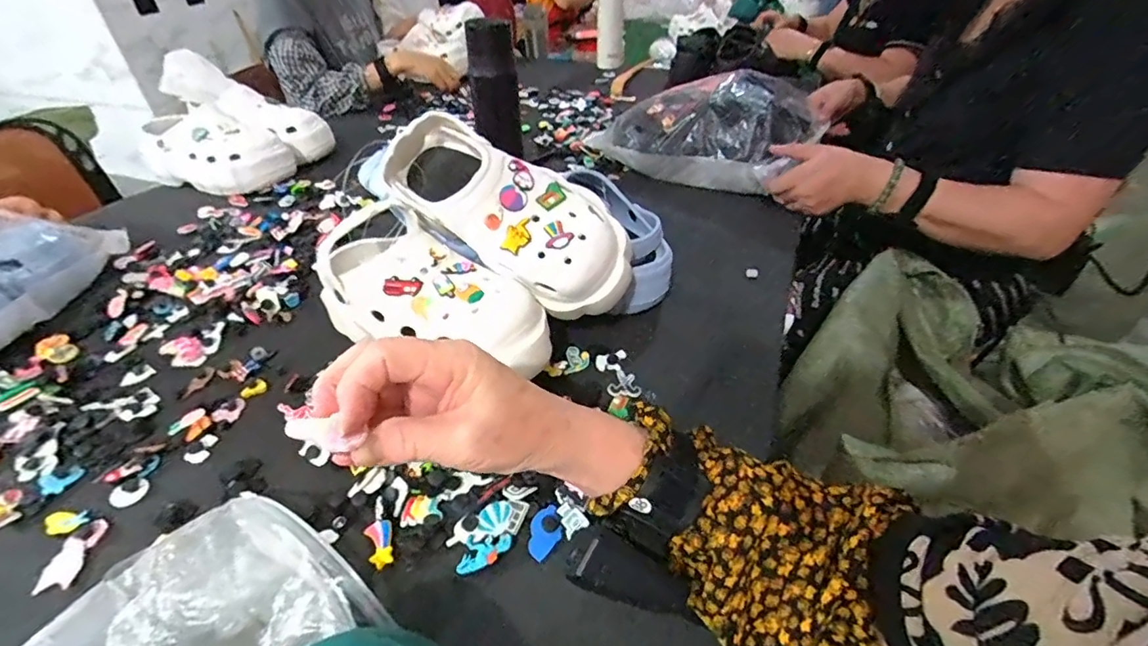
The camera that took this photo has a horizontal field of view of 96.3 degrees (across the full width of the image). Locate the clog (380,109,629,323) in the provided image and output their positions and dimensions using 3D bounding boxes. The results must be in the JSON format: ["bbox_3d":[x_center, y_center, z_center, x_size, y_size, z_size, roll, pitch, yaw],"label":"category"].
[{"bbox_3d":[-0.064,-0.105,0.484,0.263,0.084,0.106,36,49,10],"label":"clog"}]

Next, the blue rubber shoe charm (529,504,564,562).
[{"bbox_3d":[-0.021,0.149,0.367,0.023,0.011,0.033,30,49,33],"label":"blue rubber shoe charm"}]

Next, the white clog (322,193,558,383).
[{"bbox_3d":[-0.135,-0.024,0.466,0.239,0.092,0.113,27,48,30],"label":"white clog"}]

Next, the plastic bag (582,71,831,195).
[{"bbox_3d":[0.229,-0.336,0.865,0.302,0.127,0.260,24,46,27],"label":"plastic bag"}]

